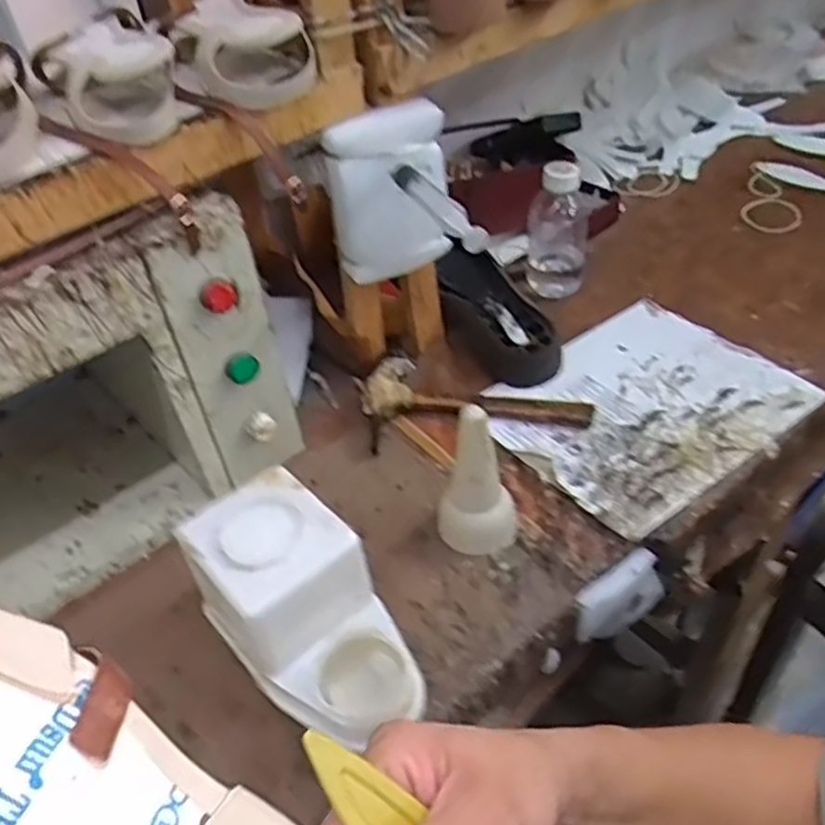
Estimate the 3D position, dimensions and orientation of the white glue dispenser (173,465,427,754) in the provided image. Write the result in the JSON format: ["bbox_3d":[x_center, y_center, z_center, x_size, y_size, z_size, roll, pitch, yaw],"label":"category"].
[{"bbox_3d":[-0.077,0.147,0.543,0.194,0.113,0.106,31,53,34],"label":"white glue dispenser"}]

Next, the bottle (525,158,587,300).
[{"bbox_3d":[0.171,-0.222,0.865,0.069,0.158,0.055,4,43,11],"label":"bottle"}]

